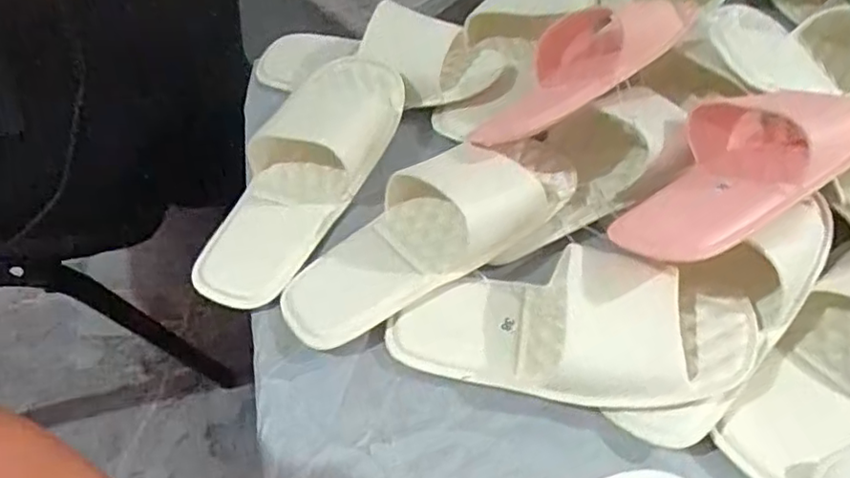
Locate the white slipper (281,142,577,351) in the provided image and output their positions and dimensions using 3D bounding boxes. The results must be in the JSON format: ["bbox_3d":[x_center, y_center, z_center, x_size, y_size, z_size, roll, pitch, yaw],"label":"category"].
[{"bbox_3d":[0.001,-0.012,0.461,0.235,0.047,0.093,-27,58,-18],"label":"white slipper"}]

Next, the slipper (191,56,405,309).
[{"bbox_3d":[-0.102,-0.058,0.496,0.096,0.049,0.237,23,73,19],"label":"slipper"}]

